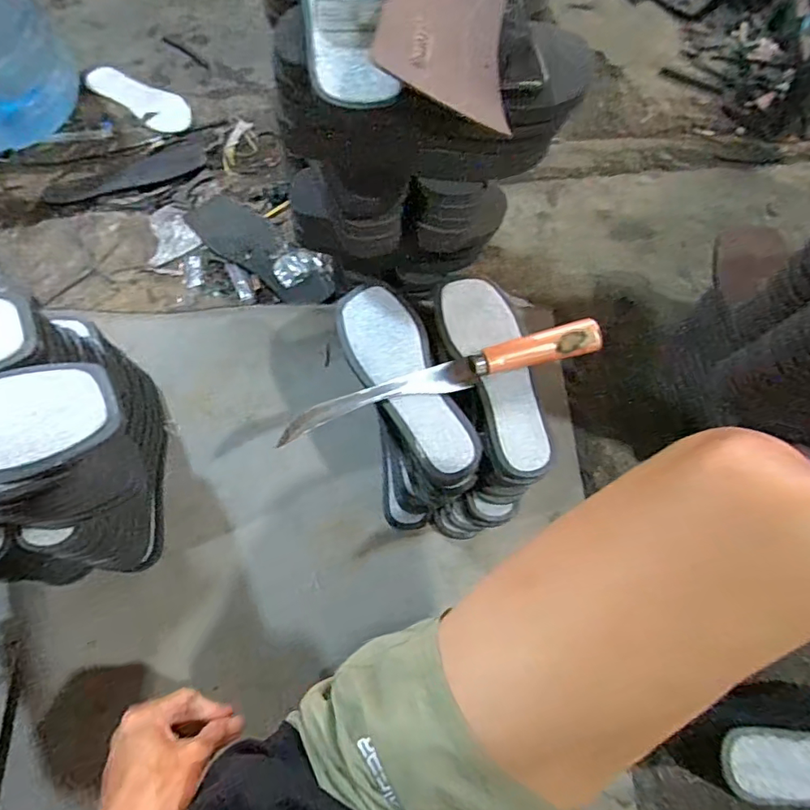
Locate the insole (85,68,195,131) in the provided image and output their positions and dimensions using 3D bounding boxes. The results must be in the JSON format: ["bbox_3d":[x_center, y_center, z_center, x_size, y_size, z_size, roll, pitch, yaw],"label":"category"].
[{"bbox_3d":[-0.484,-0.567,0.936,0.213,0.012,0.080,34,73,10],"label":"insole"}]

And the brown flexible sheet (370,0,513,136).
[{"bbox_3d":[0.037,-0.336,0.409,0.120,0.009,0.261,17,68,-16],"label":"brown flexible sheet"}]

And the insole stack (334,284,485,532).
[{"bbox_3d":[-0.005,0.005,0.613,0.100,0.162,0.246,-19,72,-8],"label":"insole stack"}]

